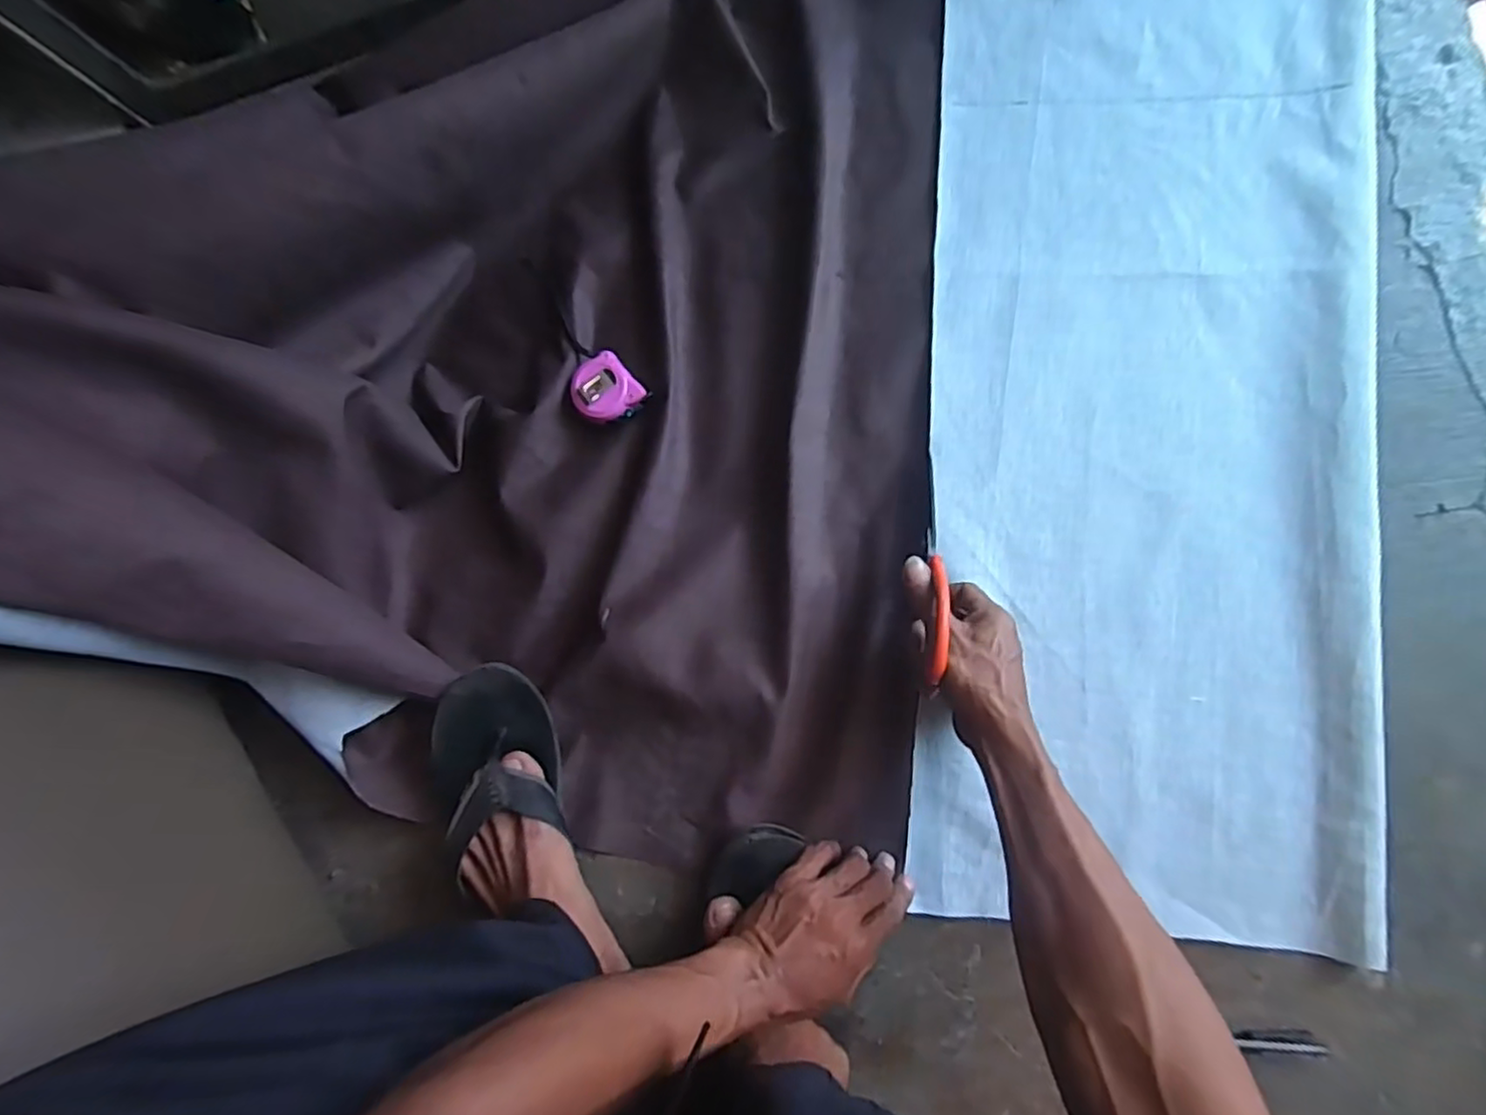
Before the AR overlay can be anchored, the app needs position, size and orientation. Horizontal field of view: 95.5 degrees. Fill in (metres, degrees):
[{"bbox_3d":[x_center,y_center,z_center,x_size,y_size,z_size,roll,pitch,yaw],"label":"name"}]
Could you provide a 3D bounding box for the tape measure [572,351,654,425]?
[{"bbox_3d":[-0.122,-0.148,0.600,0.055,0.020,0.057,-41,82,1],"label":"tape measure"}]

